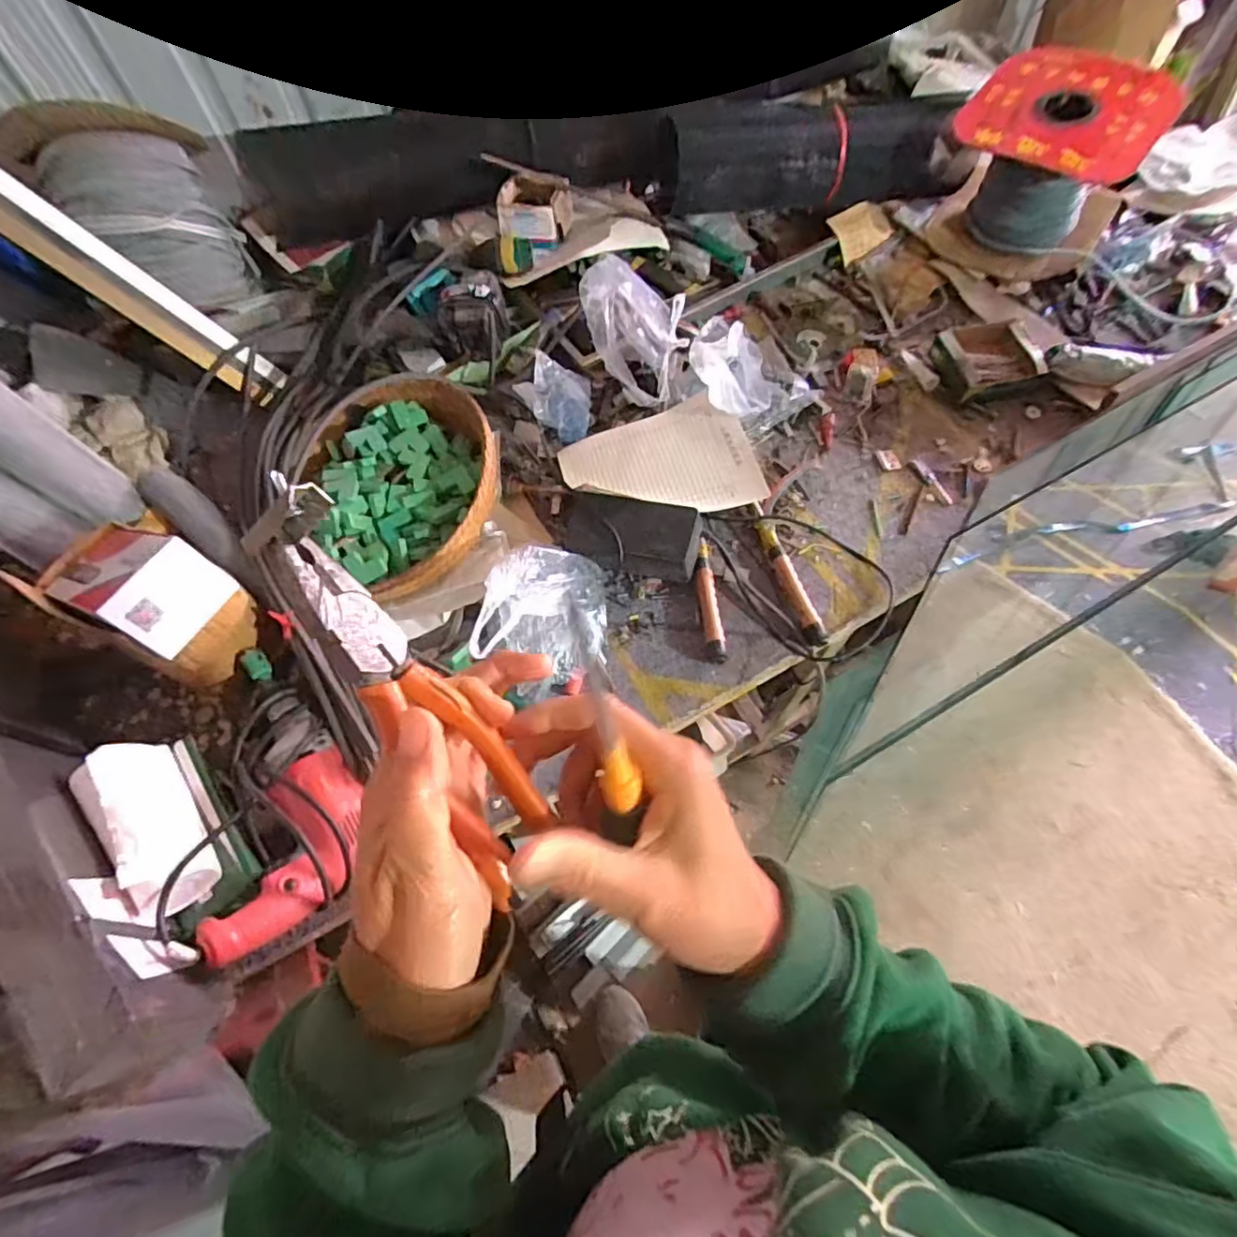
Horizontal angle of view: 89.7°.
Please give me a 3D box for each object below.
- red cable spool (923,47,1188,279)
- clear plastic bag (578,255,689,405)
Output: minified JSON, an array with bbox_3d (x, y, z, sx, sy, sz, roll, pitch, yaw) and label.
[{"bbox_3d":[0.694,-0.739,1.015,0.263,0.202,0.264,35,70,18],"label":"red cable spool"},{"bbox_3d":[0.016,-0.418,0.910,0.088,0.132,0.197,-33,67,-13],"label":"clear plastic bag"}]

